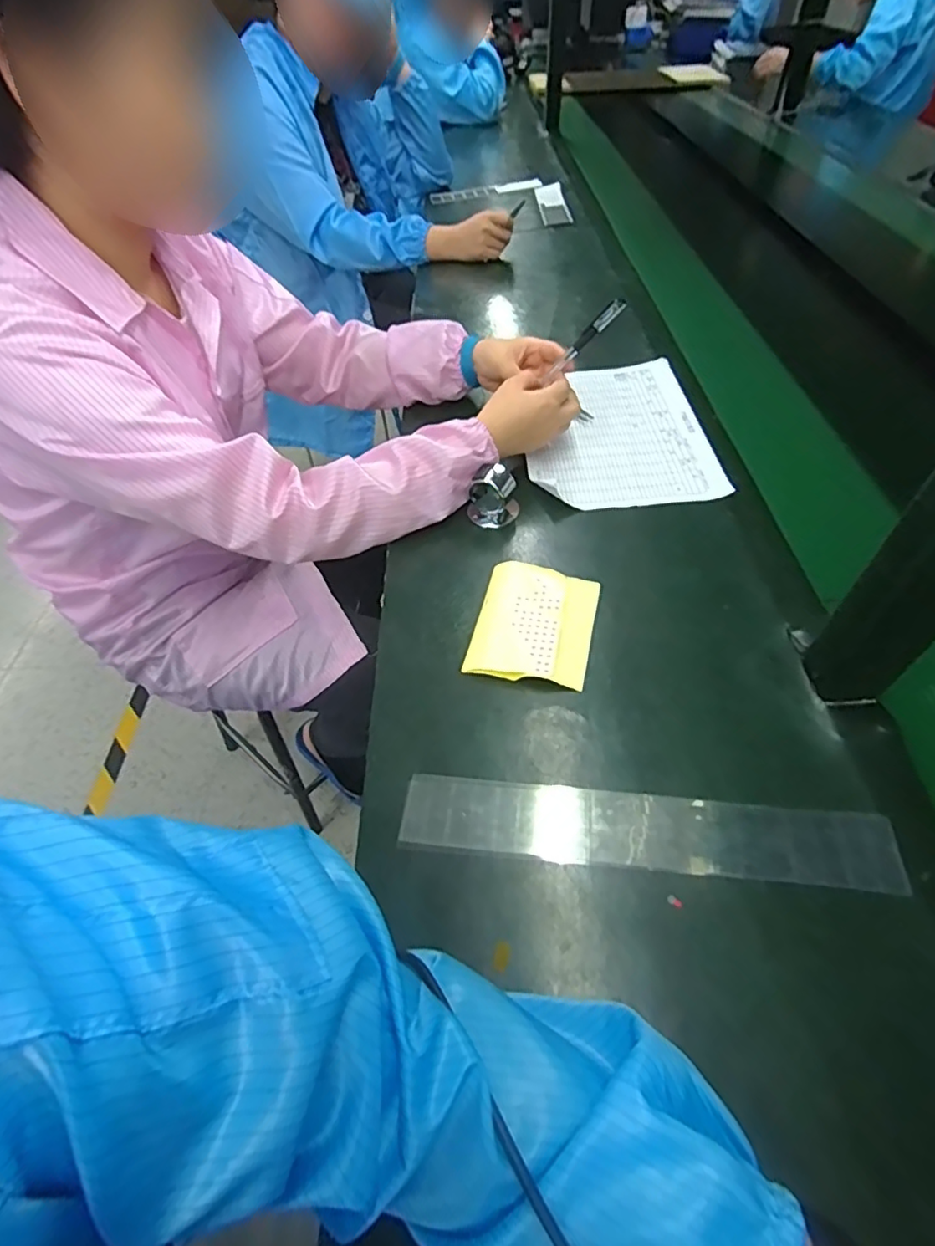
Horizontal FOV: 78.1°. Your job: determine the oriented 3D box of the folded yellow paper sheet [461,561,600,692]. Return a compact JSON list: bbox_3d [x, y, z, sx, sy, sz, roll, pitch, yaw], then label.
[{"bbox_3d":[0.058,0.000,0.495,0.096,0.018,0.118,10,50,13],"label":"folded yellow paper sheet"}]

